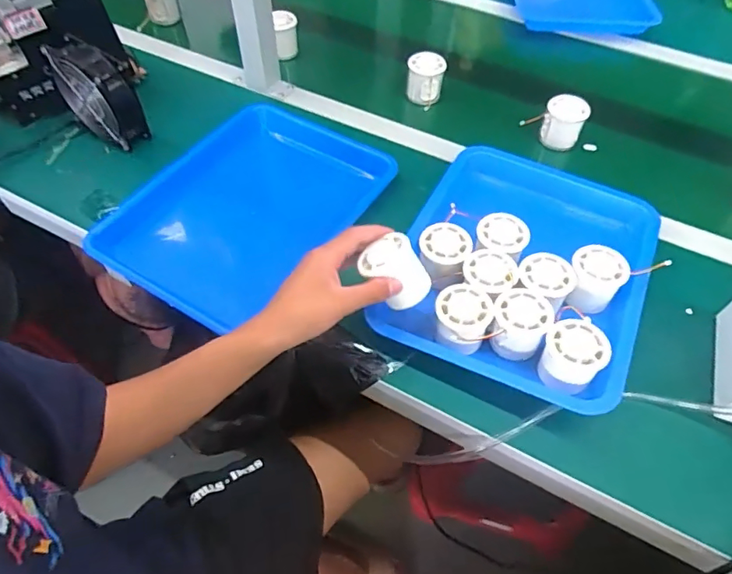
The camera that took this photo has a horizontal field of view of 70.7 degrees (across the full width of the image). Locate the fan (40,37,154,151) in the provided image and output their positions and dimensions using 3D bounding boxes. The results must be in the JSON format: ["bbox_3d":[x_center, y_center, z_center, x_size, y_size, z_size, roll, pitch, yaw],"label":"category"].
[{"bbox_3d":[-0.372,-0.267,0.716,0.115,0.117,0.052,29,58,19],"label":"fan"}]

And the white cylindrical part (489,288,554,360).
[{"bbox_3d":[0.159,0.037,0.536,0.055,0.046,0.059,1,54,-1],"label":"white cylindrical part"}]

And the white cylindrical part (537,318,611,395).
[{"bbox_3d":[0.203,0.068,0.509,0.055,0.051,0.054,1,54,-1],"label":"white cylindrical part"}]

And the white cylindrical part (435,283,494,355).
[{"bbox_3d":[0.099,0.038,0.540,0.056,0.052,0.062,6,54,3],"label":"white cylindrical part"}]

